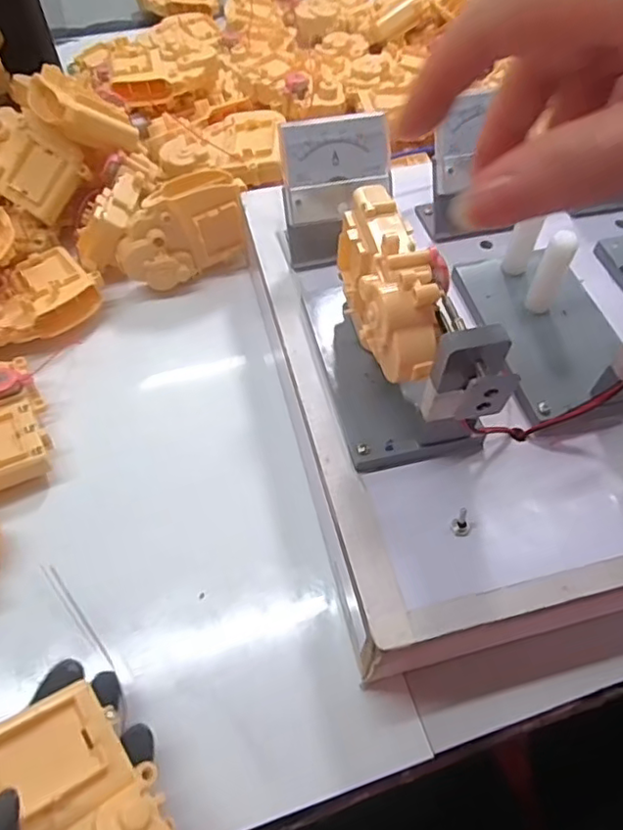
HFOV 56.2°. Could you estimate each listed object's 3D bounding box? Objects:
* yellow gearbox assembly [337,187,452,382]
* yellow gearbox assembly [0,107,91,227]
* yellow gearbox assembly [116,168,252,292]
[{"bbox_3d":[0.039,-0.066,0.269,0.041,0.032,0.101,-11,69,-8],"label":"yellow gearbox assembly"},{"bbox_3d":[-0.220,-0.190,0.445,0.094,0.038,0.061,30,89,2],"label":"yellow gearbox assembly"},{"bbox_3d":[-0.095,-0.134,0.430,0.096,0.064,0.031,-28,61,-17],"label":"yellow gearbox assembly"}]

